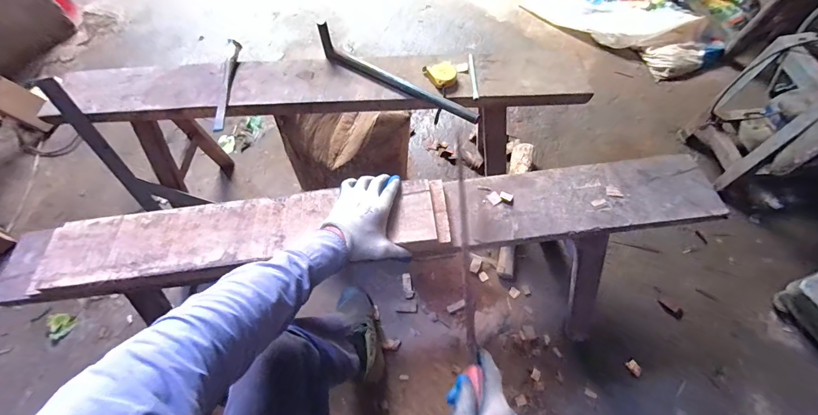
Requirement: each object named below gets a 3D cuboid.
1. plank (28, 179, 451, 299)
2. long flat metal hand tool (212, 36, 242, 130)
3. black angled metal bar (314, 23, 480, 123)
[{"bbox_3d":[-0.271,0.044,0.586,0.662,0.023,0.117,-7,60,-1],"label":"plank"},{"bbox_3d":[-0.404,-0.277,0.787,0.023,0.037,0.252,-4,60,1],"label":"long flat metal hand tool"},{"bbox_3d":[-0.038,-0.280,0.749,0.411,0.062,0.030,32,67,20],"label":"black angled metal bar"}]

